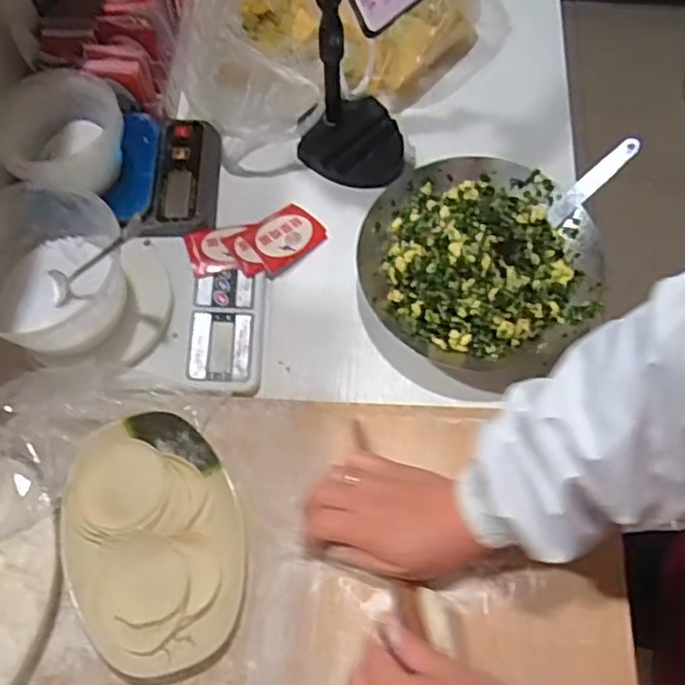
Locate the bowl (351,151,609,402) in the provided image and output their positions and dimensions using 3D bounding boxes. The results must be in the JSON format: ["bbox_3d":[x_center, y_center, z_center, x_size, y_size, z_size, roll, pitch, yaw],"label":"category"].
[{"bbox_3d":[0.128,-0.078,0.618,0.223,0.073,0.226,4,67,3],"label":"bowl"}]

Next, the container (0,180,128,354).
[{"bbox_3d":[-0.259,-0.057,0.588,0.140,0.094,0.142,-1,67,1],"label":"container"}]

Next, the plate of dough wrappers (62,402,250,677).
[{"bbox_3d":[-0.150,0.156,0.531,0.133,0.030,0.195,-20,68,-7],"label":"plate of dough wrappers"}]

